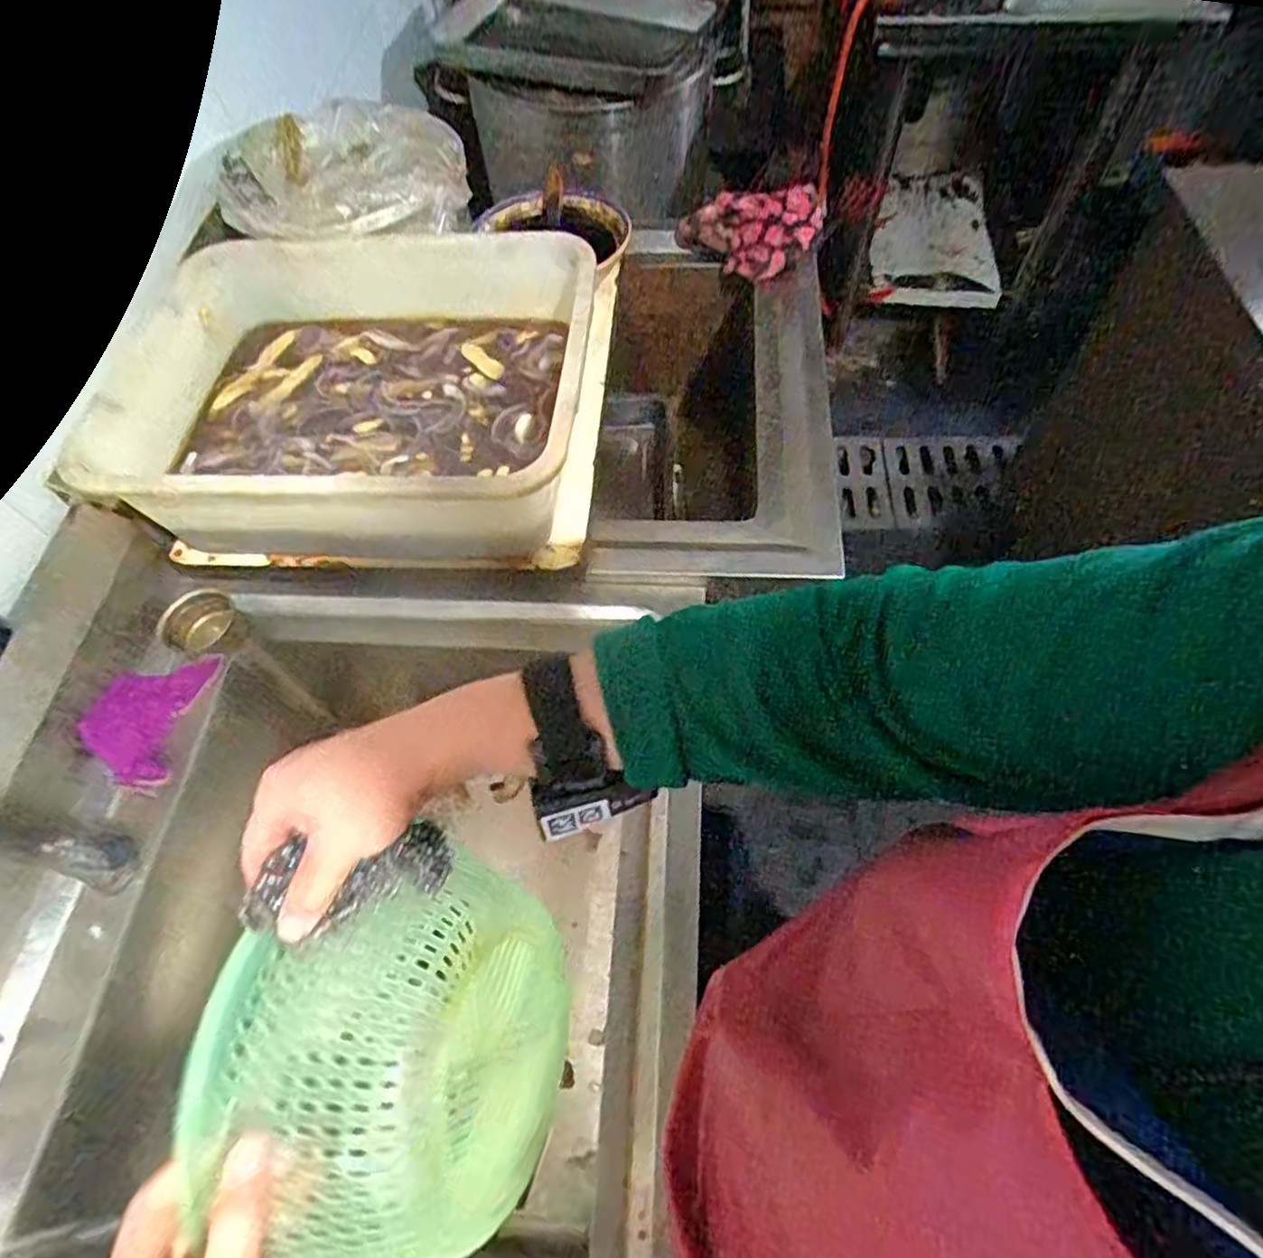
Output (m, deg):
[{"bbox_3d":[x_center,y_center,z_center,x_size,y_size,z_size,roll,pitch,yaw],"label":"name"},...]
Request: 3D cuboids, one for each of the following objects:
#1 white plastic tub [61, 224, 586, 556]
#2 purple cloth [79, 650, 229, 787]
[{"bbox_3d":[-0.263,-0.243,0.719,0.447,0.121,0.362,3,61,5],"label":"white plastic tub"},{"bbox_3d":[-0.461,0.077,0.673,0.077,0.040,0.135,7,61,7],"label":"purple cloth"}]

